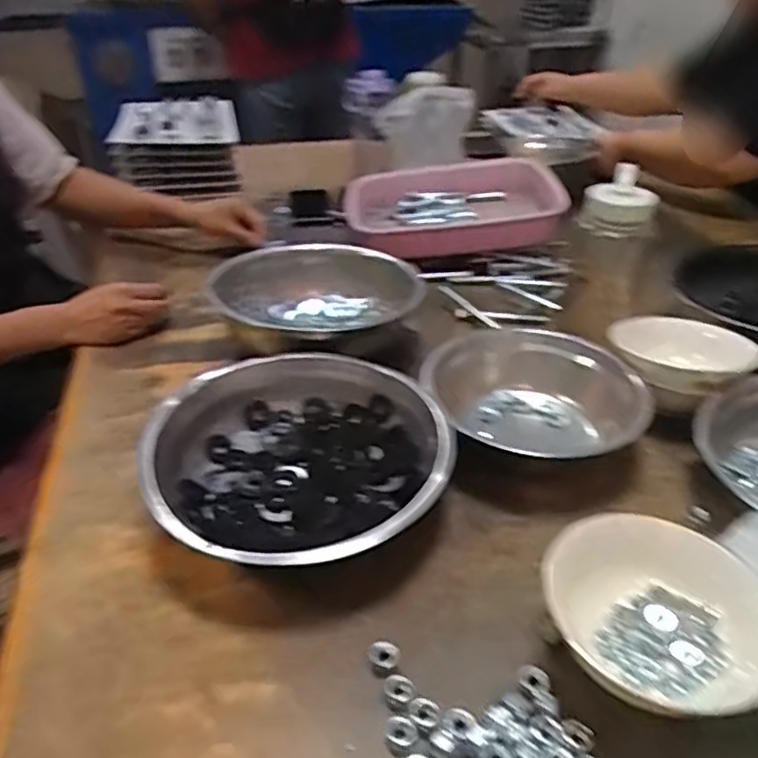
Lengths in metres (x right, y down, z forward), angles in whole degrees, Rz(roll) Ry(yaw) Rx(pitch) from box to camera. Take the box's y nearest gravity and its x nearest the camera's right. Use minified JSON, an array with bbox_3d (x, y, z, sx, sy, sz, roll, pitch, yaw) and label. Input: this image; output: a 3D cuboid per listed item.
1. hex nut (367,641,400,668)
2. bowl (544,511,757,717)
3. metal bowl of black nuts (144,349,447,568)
[{"bbox_3d":[0.004,0.192,0.456,0.022,0.011,0.016,0,34,1],"label":"hex nut"},{"bbox_3d":[0.191,0.161,0.443,0.125,0.071,0.137,0,34,0],"label":"bowl"},{"bbox_3d":[-0.068,0.075,0.577,0.234,0.064,0.255,0,34,0],"label":"metal bowl of black nuts"}]

